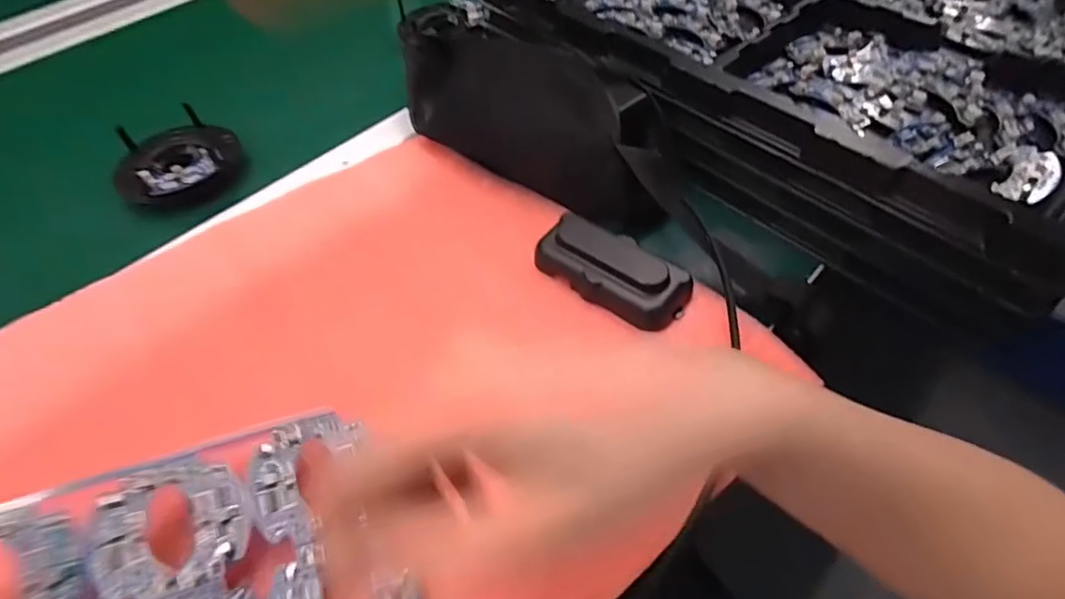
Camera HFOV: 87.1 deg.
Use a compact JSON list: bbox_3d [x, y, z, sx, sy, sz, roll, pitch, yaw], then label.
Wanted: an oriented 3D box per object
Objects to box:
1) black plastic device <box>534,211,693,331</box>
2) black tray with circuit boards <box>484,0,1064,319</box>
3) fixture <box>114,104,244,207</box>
[{"bbox_3d":[0.053,-0.022,0.381,0.103,0.024,0.045,30,59,22],"label":"black plastic device"},{"bbox_3d":[0.308,-0.275,0.531,0.518,0.081,0.493,-37,60,-24],"label":"black tray with circuit boards"},{"bbox_3d":[-0.311,-0.125,0.489,0.100,0.029,0.093,-1,53,1],"label":"fixture"}]

